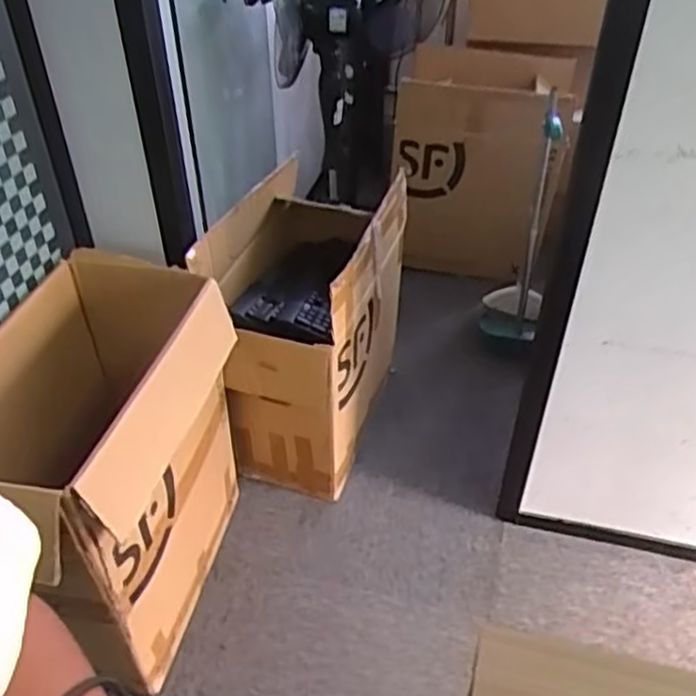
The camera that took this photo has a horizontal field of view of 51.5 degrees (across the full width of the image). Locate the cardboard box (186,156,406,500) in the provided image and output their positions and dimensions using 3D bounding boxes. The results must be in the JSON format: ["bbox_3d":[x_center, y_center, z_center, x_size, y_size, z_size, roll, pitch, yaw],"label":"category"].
[{"bbox_3d":[-0.093,-0.036,1.714,0.376,0.630,0.474,8,42,10],"label":"cardboard box"}]

